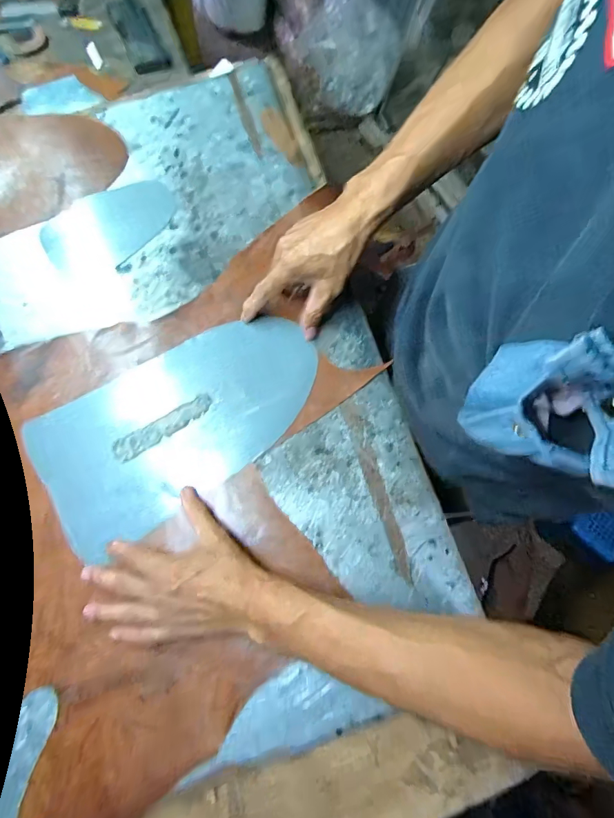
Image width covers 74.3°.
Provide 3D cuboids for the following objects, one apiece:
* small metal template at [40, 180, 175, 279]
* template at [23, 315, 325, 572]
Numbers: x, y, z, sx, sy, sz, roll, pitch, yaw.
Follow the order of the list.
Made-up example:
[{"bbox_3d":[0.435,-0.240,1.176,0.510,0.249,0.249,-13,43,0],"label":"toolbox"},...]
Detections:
[{"bbox_3d":[-0.238,-0.224,0.488,0.156,0.004,0.101,-41,79,-7],"label":"small metal template"},{"bbox_3d":[-0.126,0.009,0.424,0.296,0.011,0.154,-31,76,-9],"label":"template"}]

